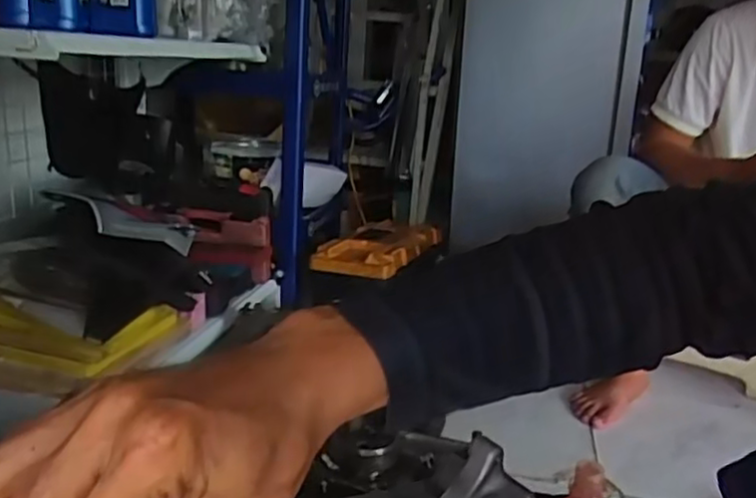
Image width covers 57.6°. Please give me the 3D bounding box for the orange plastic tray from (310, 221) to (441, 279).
[{"bbox_3d":[0.006,-0.006,1.721,0.204,0.056,0.388,10,17,22],"label":"orange plastic tray"}]

